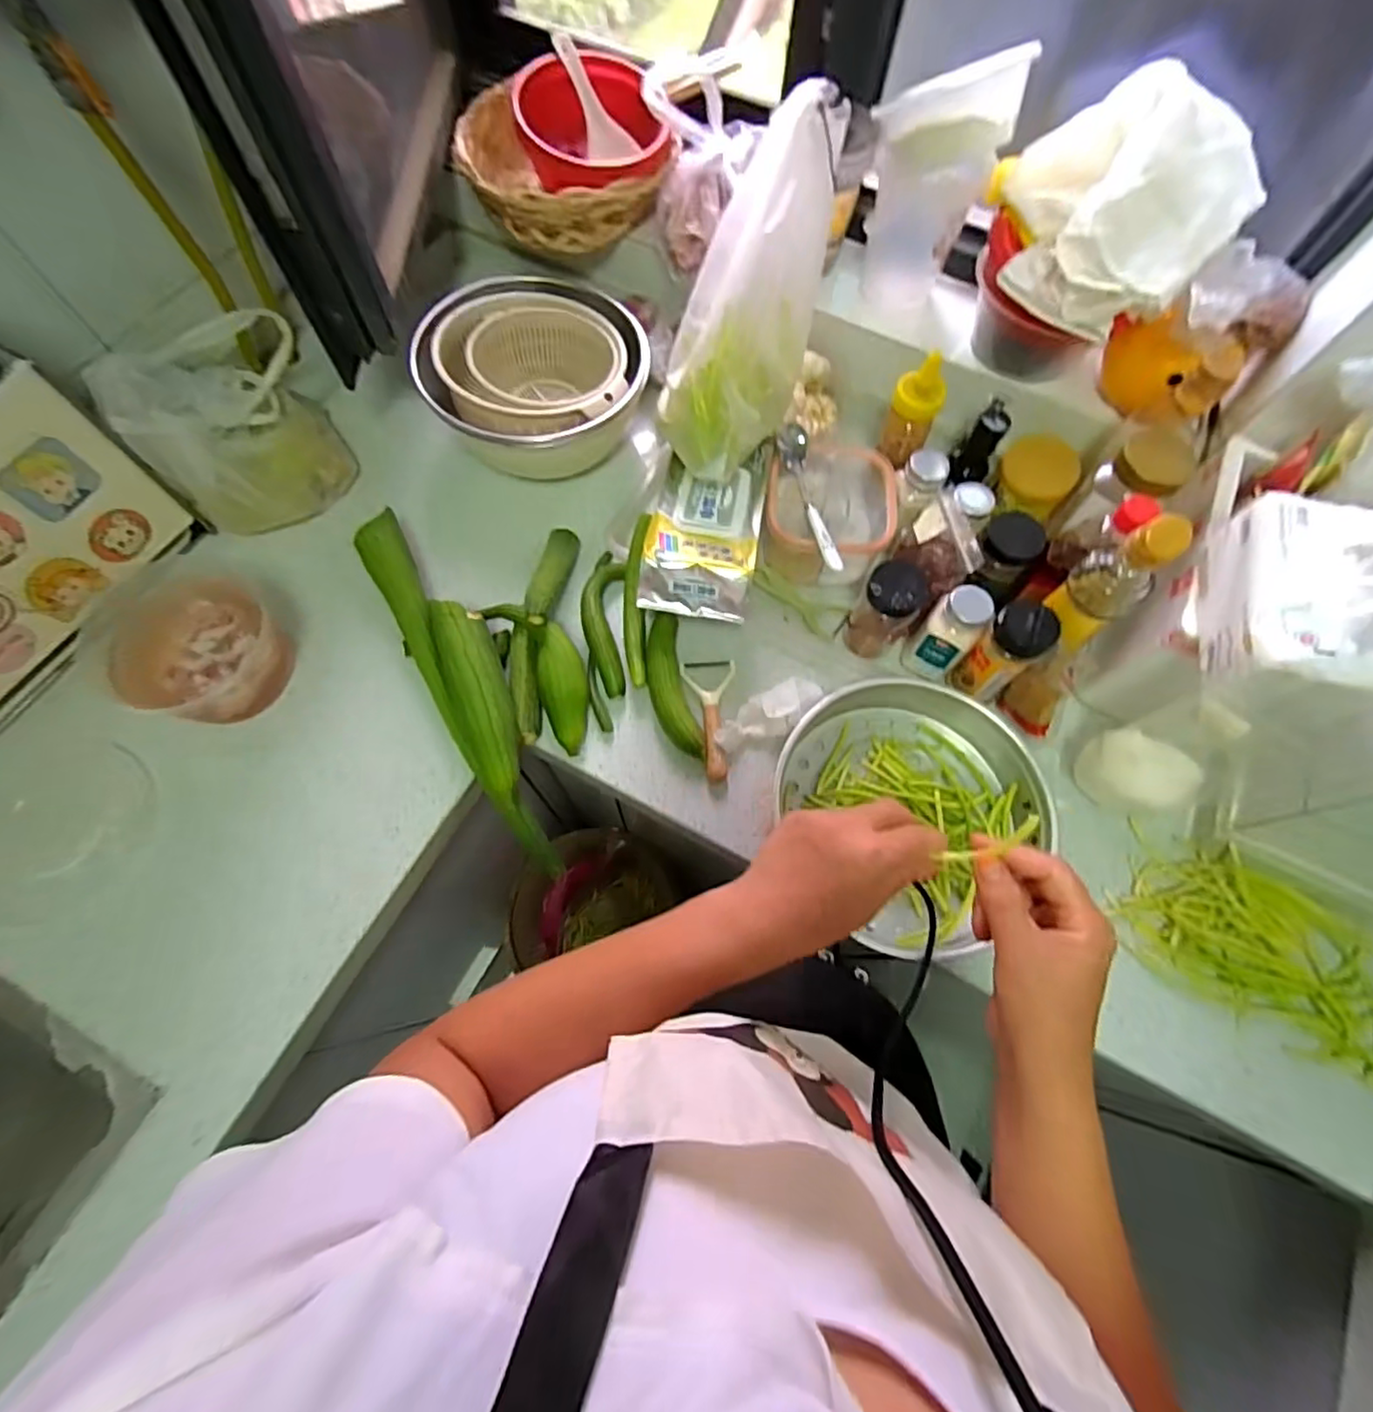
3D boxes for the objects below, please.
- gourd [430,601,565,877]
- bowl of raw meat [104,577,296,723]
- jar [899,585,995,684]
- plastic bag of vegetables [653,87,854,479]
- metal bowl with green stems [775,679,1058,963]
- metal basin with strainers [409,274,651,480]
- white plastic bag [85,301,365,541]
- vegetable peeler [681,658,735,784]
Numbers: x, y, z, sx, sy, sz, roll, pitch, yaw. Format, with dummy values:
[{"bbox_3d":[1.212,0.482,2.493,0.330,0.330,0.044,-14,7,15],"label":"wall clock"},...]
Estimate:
[{"bbox_3d":[-0.190,0.032,0.625,0.057,0.067,0.286,-19,87,-9],"label":"gourd"},{"bbox_3d":[-0.493,-0.052,0.651,0.132,0.062,0.134,1,68,-1],"label":"bowl of raw meat"},{"bbox_3d":[0.269,-0.072,0.658,0.052,0.114,0.051,36,72,12],"label":"jar"},{"bbox_3d":[0.067,-0.398,0.628,0.115,0.129,0.332,20,105,6],"label":"plastic bag of vegetables"},{"bbox_3d":[0.217,0.091,0.624,0.244,0.068,0.263,1,68,-1],"label":"metal bowl with green stems"},{"bbox_3d":[-0.178,-0.377,0.768,0.247,0.137,0.236,-3,68,-3],"label":"metal basin with strainers"},{"bbox_3d":[-0.479,-0.304,0.692,0.192,0.166,0.150,-40,75,-15],"label":"white plastic bag"},{"bbox_3d":[0.022,0.011,0.670,0.057,0.027,0.135,2,68,-1],"label":"vegetable peeler"}]

